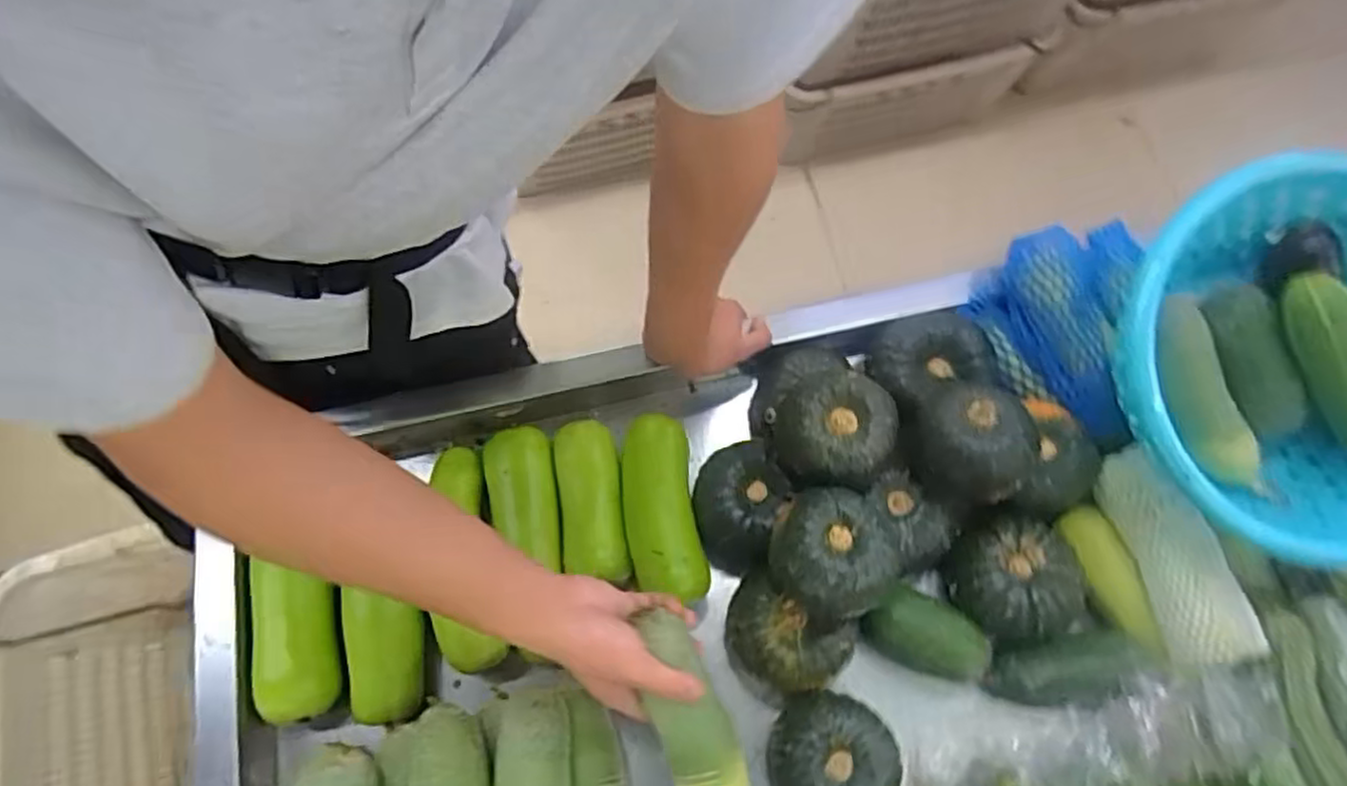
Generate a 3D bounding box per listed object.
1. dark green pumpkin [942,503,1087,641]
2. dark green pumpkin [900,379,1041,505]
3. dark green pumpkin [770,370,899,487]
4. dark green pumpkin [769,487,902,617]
[{"bbox_3d":[0.309,0.167,0.645,0.108,0.077,0.124,-21,76,-6],"label":"dark green pumpkin"},{"bbox_3d":[0.257,0.044,0.622,0.093,0.077,0.101,0,75,-1],"label":"dark green pumpkin"},{"bbox_3d":[0.141,0.035,0.633,0.096,0.061,0.095,0,75,-1],"label":"dark green pumpkin"},{"bbox_3d":[0.128,0.135,0.600,0.091,0.085,0.099,0,75,-1],"label":"dark green pumpkin"}]

